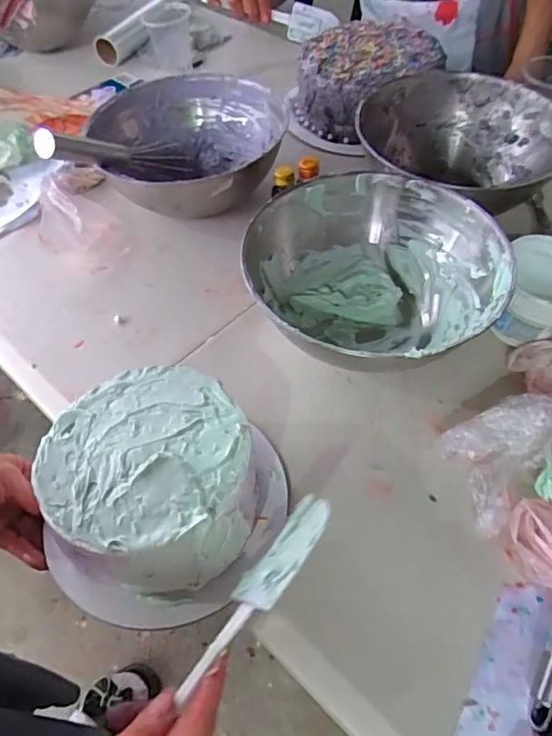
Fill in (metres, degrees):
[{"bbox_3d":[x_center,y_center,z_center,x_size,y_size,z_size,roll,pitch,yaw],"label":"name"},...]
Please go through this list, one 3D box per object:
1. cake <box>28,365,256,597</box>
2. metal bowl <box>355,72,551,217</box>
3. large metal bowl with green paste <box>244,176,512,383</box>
[{"bbox_3d":[-0.090,0.078,0.394,0.140,0.065,0.148,-2,55,2],"label":"cake"},{"bbox_3d":[0.219,-0.263,0.655,0.235,0.095,0.244,-1,53,2],"label":"metal bowl"},{"bbox_3d":[0.098,-0.092,0.535,0.218,0.094,0.215,-1,53,2],"label":"large metal bowl with green paste"}]

